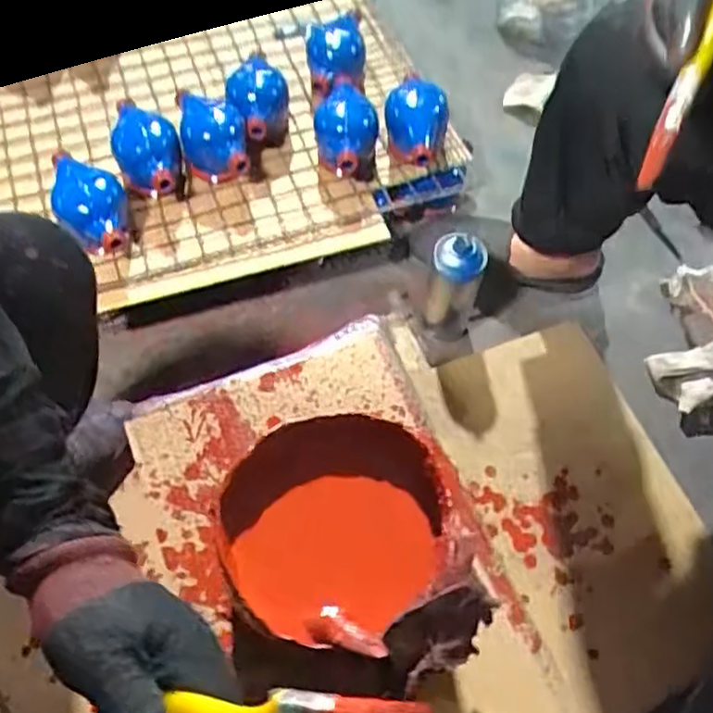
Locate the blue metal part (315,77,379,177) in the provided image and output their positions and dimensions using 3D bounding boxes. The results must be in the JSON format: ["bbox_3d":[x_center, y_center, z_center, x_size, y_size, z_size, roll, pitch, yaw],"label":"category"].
[{"bbox_3d":[-0.013,-0.297,0.924,0.083,0.089,0.113,1,62,-2],"label":"blue metal part"}]

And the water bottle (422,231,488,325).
[{"bbox_3d":[0.124,-0.091,0.905,0.061,0.194,0.059,16,63,6],"label":"water bottle"}]

